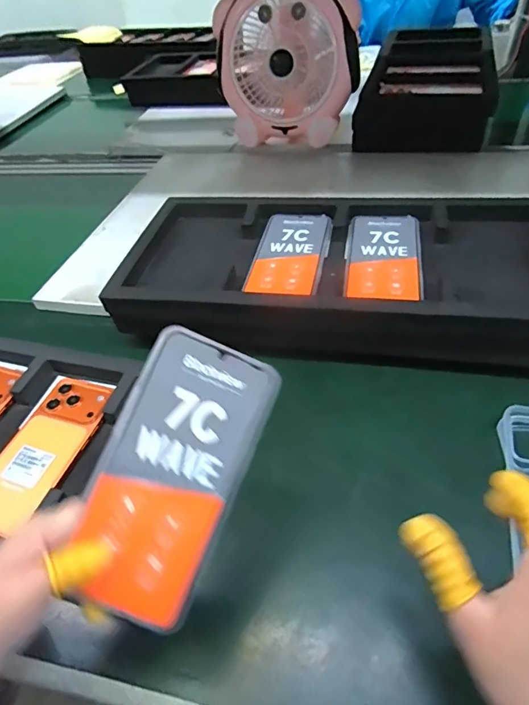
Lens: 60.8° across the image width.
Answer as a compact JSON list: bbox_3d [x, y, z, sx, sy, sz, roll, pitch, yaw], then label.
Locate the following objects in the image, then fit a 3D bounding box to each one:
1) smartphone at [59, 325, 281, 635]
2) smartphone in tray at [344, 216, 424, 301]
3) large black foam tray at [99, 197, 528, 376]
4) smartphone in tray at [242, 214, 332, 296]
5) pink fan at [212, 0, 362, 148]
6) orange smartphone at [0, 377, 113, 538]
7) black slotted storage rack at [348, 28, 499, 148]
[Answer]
[{"bbox_3d":[-0.054,0.072,0.270,0.078,0.006,0.163,23,82,-3],"label":"smartphone"},{"bbox_3d":[0.131,-0.108,0.497,0.080,0.008,0.151,3,46,11],"label":"smartphone in tray"},{"bbox_3d":[0.082,-0.092,0.527,0.472,0.080,0.219,4,46,11],"label":"large black foam tray"},{"bbox_3d":[0.031,-0.117,0.522,0.079,0.010,0.152,6,46,14],"label":"smartphone in tray"},{"bbox_3d":[0.040,-0.516,0.798,0.246,0.248,0.108,-2,45,6],"label":"pink fan"},{"bbox_3d":[-0.216,0.095,0.442,0.075,0.018,0.162,11,48,19],"label":"orange smartphone"},{"bbox_3d":[0.327,-0.539,0.909,0.225,0.096,0.423,9,47,16],"label":"black slotted storage rack"}]

